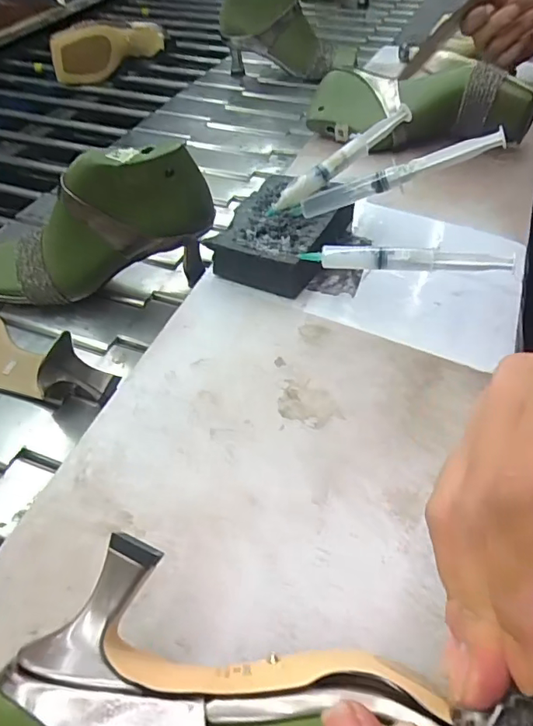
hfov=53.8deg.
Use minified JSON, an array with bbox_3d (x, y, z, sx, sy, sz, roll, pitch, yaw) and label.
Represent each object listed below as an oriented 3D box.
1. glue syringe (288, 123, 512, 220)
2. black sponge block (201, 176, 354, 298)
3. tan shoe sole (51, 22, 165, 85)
[{"bbox_3d":[0.098,-0.147,0.411,0.164,0.017,0.013,-14,43,21],"label":"glue syringe"},{"bbox_3d":[0.017,-0.110,0.450,0.089,0.037,0.123,22,51,20],"label":"black sponge block"},{"bbox_3d":[-0.273,-0.544,0.914,0.196,0.085,0.034,-32,54,-25],"label":"tan shoe sole"}]

